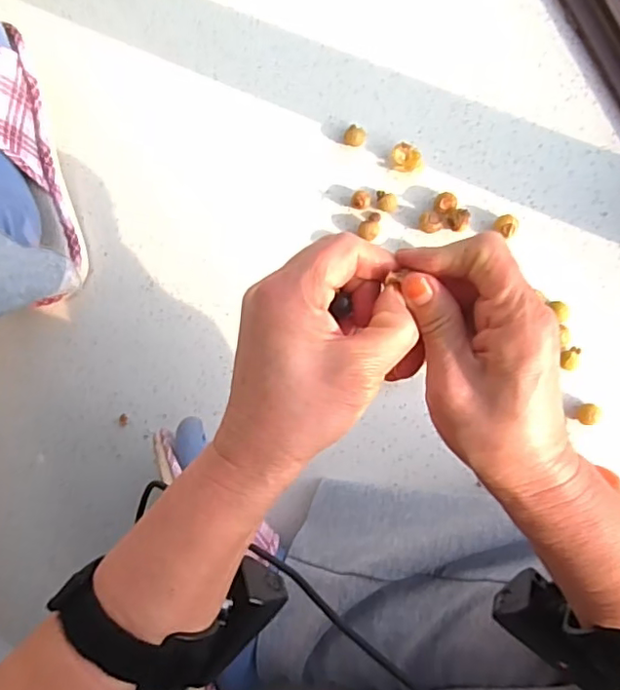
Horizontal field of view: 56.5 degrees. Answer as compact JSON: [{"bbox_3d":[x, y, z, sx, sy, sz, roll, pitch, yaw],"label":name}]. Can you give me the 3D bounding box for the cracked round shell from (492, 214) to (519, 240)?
[{"bbox_3d":[0.164,-0.099,0.479,0.019,0.015,0.019,0,87,8],"label":"cracked round shell"}]

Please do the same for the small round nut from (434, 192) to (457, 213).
[{"bbox_3d":[0.114,-0.119,0.487,0.018,0.015,0.019,0,87,8],"label":"small round nut"}]

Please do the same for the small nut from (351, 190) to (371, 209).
[{"bbox_3d":[0.044,-0.125,0.498,0.017,0.011,0.016,-21,84,7],"label":"small nut"}]

